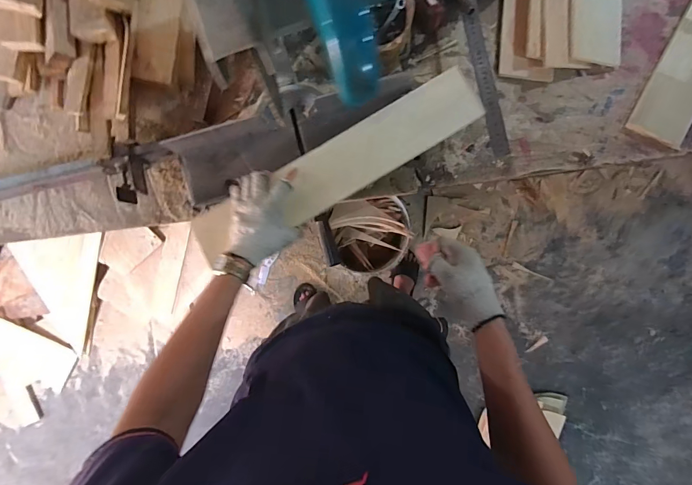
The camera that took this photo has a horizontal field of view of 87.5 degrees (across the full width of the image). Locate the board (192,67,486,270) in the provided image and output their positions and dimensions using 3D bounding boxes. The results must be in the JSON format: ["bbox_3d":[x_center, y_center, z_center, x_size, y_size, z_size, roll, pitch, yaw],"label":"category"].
[{"bbox_3d":[-0.015,-0.132,0.623,0.524,0.026,0.111,-30,72,-2],"label":"board"}]

